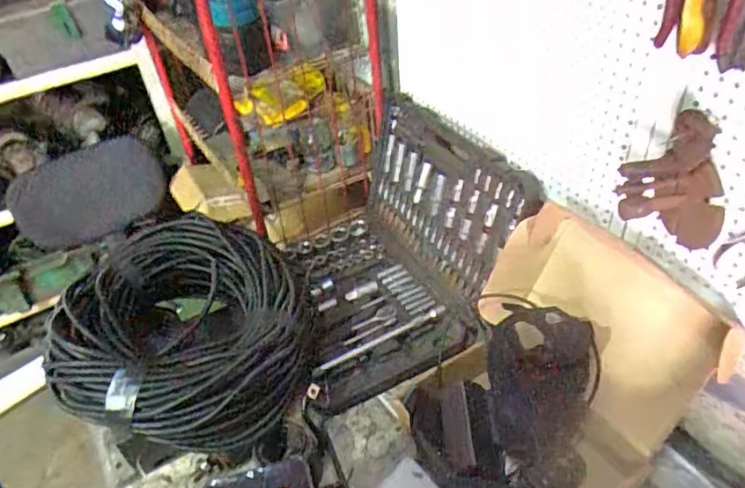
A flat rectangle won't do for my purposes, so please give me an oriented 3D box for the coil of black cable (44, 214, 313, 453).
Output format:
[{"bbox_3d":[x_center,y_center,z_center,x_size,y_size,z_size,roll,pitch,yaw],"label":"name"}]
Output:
[{"bbox_3d":[-0.275,0.132,0.851,0.351,0.190,0.378,-3,44,4],"label":"coil of black cable"}]

